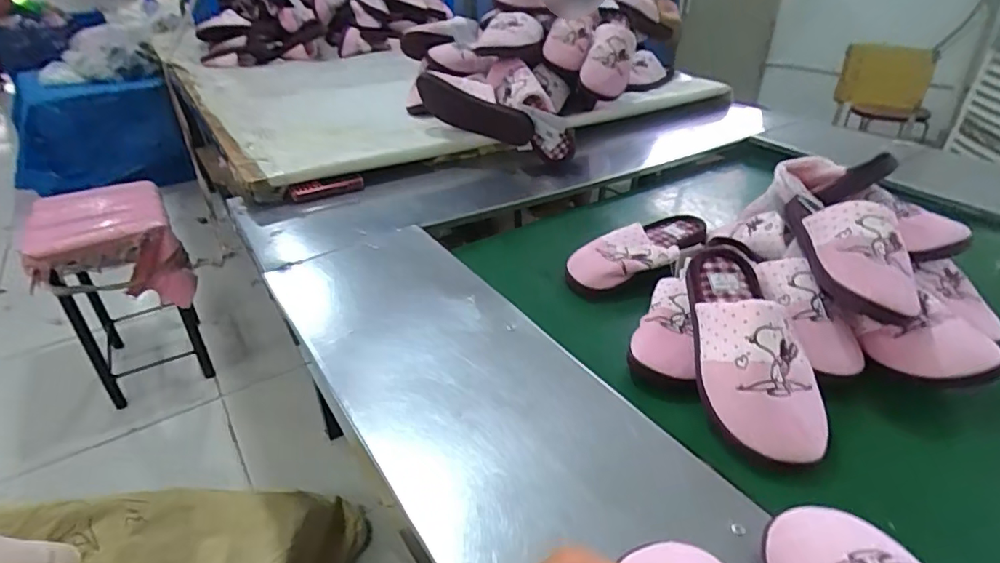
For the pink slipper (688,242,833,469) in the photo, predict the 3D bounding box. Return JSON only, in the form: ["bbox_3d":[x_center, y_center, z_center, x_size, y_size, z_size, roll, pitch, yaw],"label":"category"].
[{"bbox_3d":[0.252,0.045,0.546,0.104,0.085,0.260,0,47,2],"label":"pink slipper"}]

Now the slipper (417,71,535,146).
[{"bbox_3d":[-0.063,-0.351,1.109,0.266,0.116,0.075,25,36,5],"label":"slipper"}]

